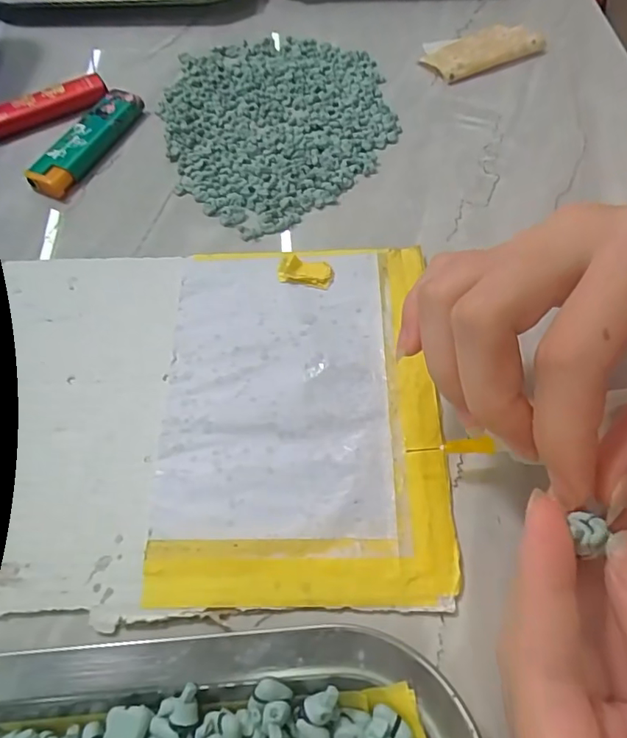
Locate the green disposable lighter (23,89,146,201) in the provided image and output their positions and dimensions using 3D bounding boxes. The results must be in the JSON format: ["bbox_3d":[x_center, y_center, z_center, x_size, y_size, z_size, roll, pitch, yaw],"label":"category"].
[{"bbox_3d":[-0.124,-0.125,0.291,0.023,0.012,0.078,22,61,14],"label":"green disposable lighter"}]

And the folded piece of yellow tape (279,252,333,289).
[{"bbox_3d":[-0.003,-0.045,0.237,0.025,0.009,0.012,7,61,5],"label":"folded piece of yellow tape"}]

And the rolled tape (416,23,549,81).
[{"bbox_3d":[0.103,-0.198,0.327,0.074,0.008,0.036,-24,63,-12],"label":"rolled tape"}]

